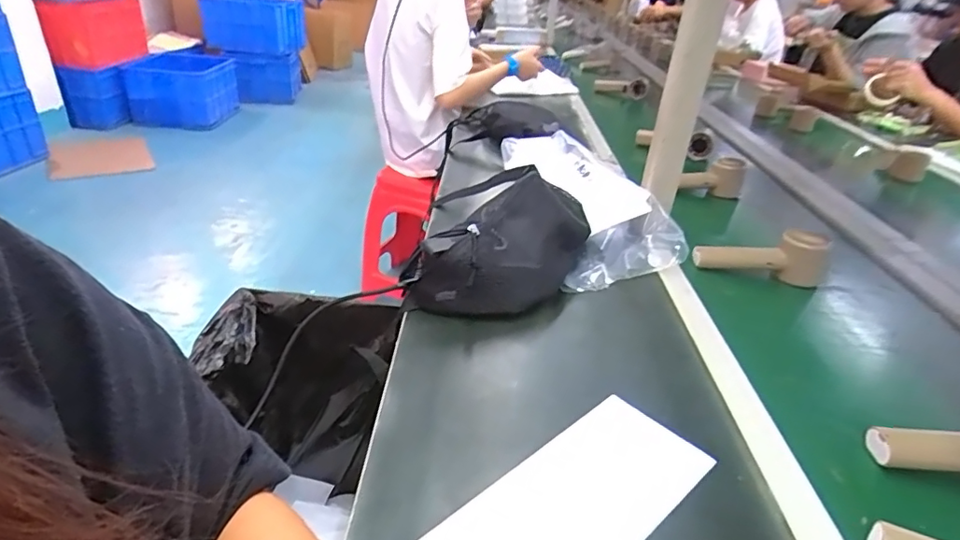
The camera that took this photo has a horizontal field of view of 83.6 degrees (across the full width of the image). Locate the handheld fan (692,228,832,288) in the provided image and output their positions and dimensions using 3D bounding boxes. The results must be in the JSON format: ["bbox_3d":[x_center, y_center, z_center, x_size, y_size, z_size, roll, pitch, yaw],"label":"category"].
[{"bbox_3d":[0.367,-0.016,0.708,0.155,0.062,0.044,3,29,23],"label":"handheld fan"}]

